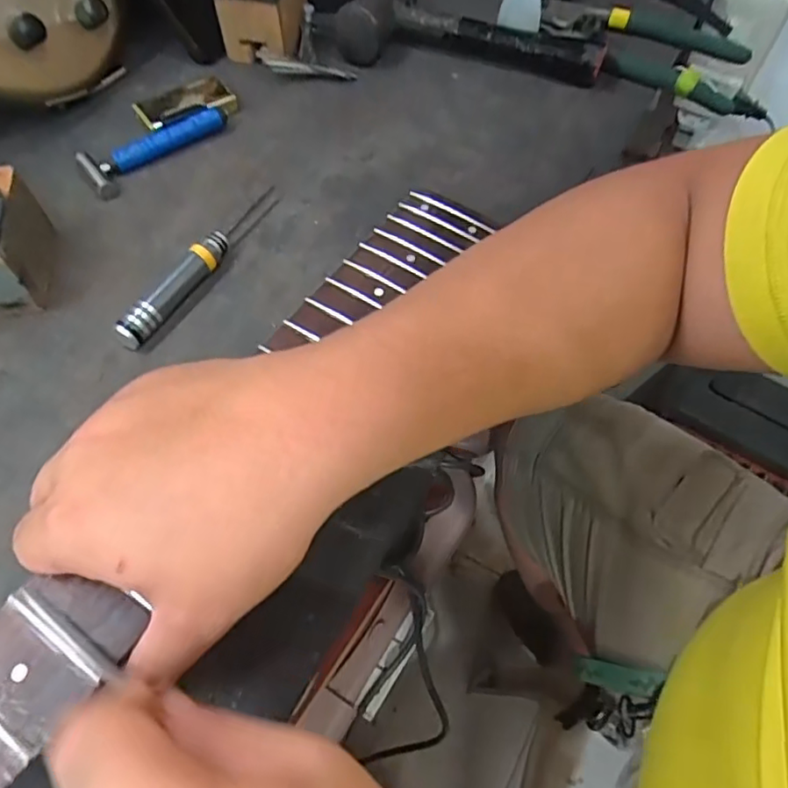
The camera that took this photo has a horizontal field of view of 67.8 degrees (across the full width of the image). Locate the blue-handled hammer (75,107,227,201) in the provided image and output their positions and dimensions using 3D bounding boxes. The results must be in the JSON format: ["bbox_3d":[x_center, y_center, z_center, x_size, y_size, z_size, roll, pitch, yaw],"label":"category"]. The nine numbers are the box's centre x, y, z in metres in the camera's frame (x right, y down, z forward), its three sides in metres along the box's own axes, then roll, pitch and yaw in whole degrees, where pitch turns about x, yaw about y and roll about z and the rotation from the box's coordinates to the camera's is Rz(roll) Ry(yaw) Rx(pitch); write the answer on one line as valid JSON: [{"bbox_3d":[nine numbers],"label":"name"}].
[{"bbox_3d":[-0.169,-0.176,0.412,0.105,0.014,0.042,-37,67,-21],"label":"blue-handled hammer"}]

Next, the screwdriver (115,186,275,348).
[{"bbox_3d":[-0.117,-0.081,0.359,0.015,0.018,0.137,25,62,13],"label":"screwdriver"}]

